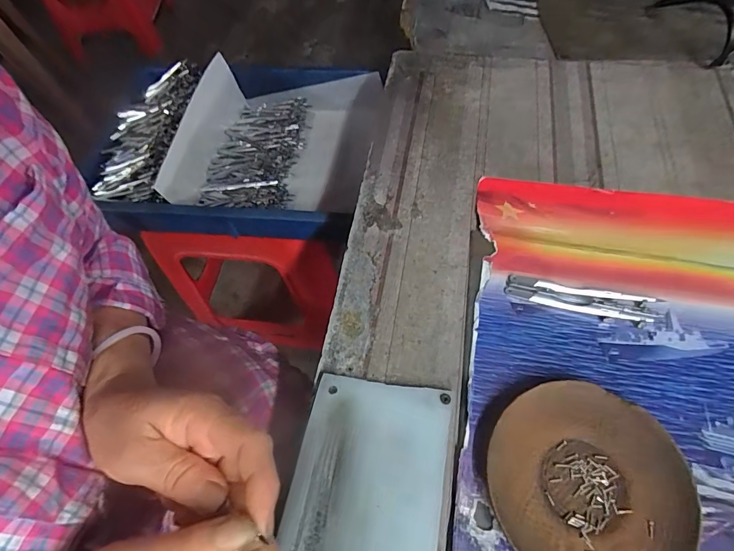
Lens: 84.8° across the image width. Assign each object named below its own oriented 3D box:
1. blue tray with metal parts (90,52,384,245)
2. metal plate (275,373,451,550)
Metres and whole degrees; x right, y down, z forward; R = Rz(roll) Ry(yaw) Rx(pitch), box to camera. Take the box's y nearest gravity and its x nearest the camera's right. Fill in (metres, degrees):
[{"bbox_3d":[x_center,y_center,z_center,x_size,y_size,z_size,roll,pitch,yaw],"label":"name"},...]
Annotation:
[{"bbox_3d":[-0.174,-0.187,0.598,0.369,0.113,0.287,6,61,8],"label":"blue tray with metal parts"},{"bbox_3d":[-0.008,0.162,0.235,0.092,0.006,0.196,9,62,8],"label":"metal plate"}]

